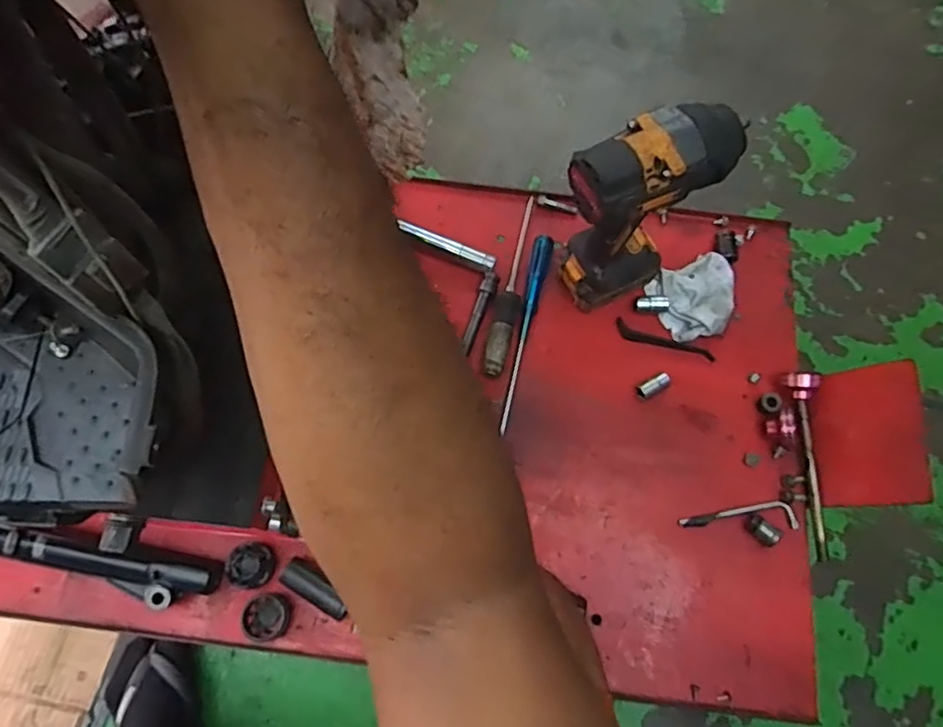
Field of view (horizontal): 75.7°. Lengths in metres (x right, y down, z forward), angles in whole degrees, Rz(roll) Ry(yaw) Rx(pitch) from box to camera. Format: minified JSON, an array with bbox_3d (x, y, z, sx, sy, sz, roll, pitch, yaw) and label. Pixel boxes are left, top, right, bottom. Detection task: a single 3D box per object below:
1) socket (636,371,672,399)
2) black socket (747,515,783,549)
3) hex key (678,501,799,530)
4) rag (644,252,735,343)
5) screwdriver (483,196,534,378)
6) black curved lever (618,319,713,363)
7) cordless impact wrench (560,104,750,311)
[{"bbox_3d":[0.217,0.026,0.723,0.044,0.012,0.017,-28,74,-10],"label":"socket"},{"bbox_3d":[0.322,0.184,0.666,0.022,0.019,0.038,-42,77,-14],"label":"black socket"},{"bbox_3d":[0.298,0.169,0.680,0.127,0.008,0.031,2,71,-1],"label":"hex key"},{"bbox_3d":[0.286,-0.084,0.757,0.106,0.025,0.097,-22,73,-8],"label":"rag"},{"bbox_3d":[0.054,-0.102,0.755,0.029,0.024,0.250,15,71,4],"label":"screwdriver"},{"bbox_3d":[0.237,-0.025,0.748,0.123,0.008,0.021,21,72,6],"label":"black curved lever"},{"bbox_3d":[0.171,-0.153,0.644,0.155,0.251,0.072,-23,73,-9],"label":"cordless impact wrench"}]

